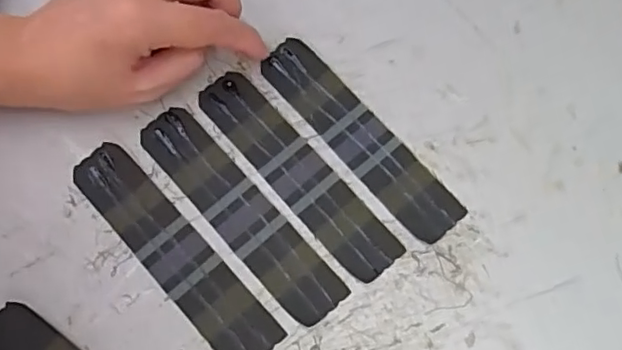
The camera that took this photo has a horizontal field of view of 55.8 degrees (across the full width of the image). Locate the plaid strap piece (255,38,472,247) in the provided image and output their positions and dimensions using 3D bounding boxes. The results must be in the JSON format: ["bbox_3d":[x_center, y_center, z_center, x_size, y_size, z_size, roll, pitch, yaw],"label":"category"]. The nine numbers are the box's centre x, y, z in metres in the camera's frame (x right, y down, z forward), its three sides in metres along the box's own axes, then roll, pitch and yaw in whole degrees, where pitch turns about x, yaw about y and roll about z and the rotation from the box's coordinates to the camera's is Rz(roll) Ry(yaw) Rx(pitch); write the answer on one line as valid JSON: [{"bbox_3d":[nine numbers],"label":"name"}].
[{"bbox_3d":[0.027,-0.022,0.326,0.030,0.004,0.138,-39,77,-13],"label":"plaid strap piece"}]

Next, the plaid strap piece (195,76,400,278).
[{"bbox_3d":[-0.008,-0.002,0.321,0.034,0.004,0.140,-39,77,-12],"label":"plaid strap piece"}]

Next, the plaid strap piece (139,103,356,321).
[{"bbox_3d":[-0.038,0.019,0.311,0.032,0.004,0.140,-41,77,-13],"label":"plaid strap piece"}]

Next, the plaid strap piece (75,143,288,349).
[{"bbox_3d":[-0.072,0.040,0.305,0.032,0.004,0.139,-41,77,-13],"label":"plaid strap piece"}]

